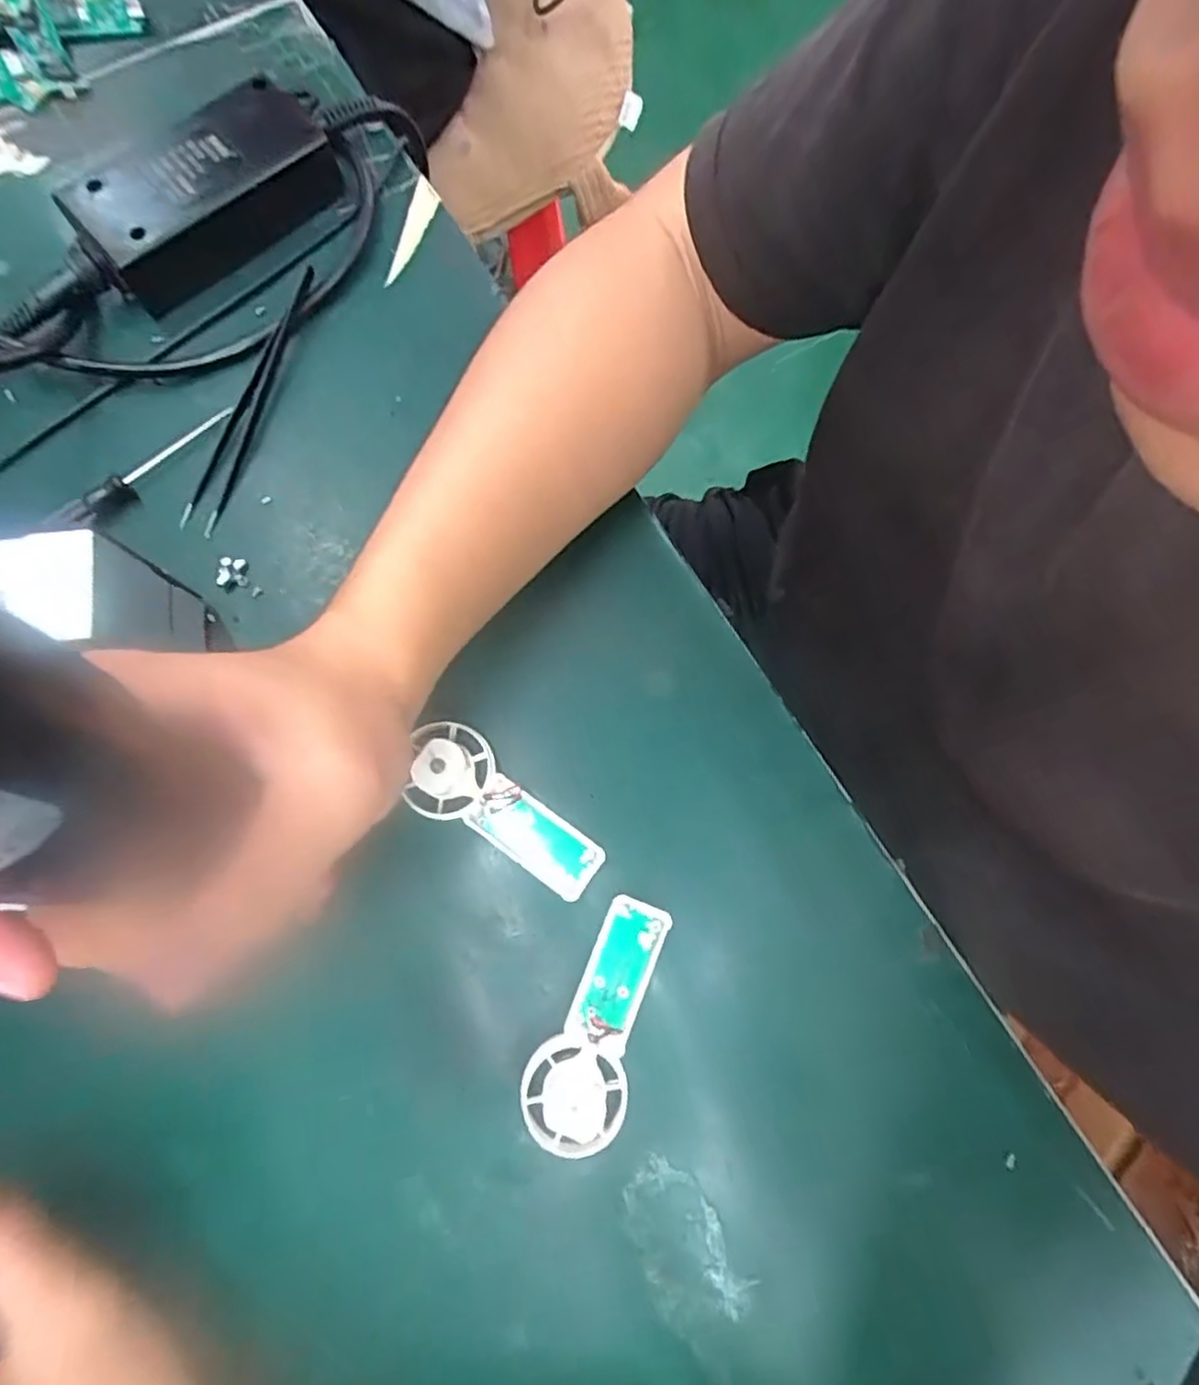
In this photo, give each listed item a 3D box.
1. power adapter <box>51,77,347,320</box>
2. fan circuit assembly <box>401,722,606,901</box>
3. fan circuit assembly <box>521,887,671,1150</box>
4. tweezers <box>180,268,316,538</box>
[{"bbox_3d":[-0.183,-0.234,0.331,0.118,0.034,0.048,-37,82,-9],"label":"power adapter"},{"bbox_3d":[-0.039,0.049,0.287,0.087,0.016,0.036,39,80,-5],"label":"fan circuit assembly"},{"bbox_3d":[-0.001,0.127,0.276,0.037,0.021,0.091,18,78,1],"label":"fan circuit assembly"},{"bbox_3d":[-0.160,-0.136,0.328,0.015,0.013,0.132,18,78,2],"label":"tweezers"}]

